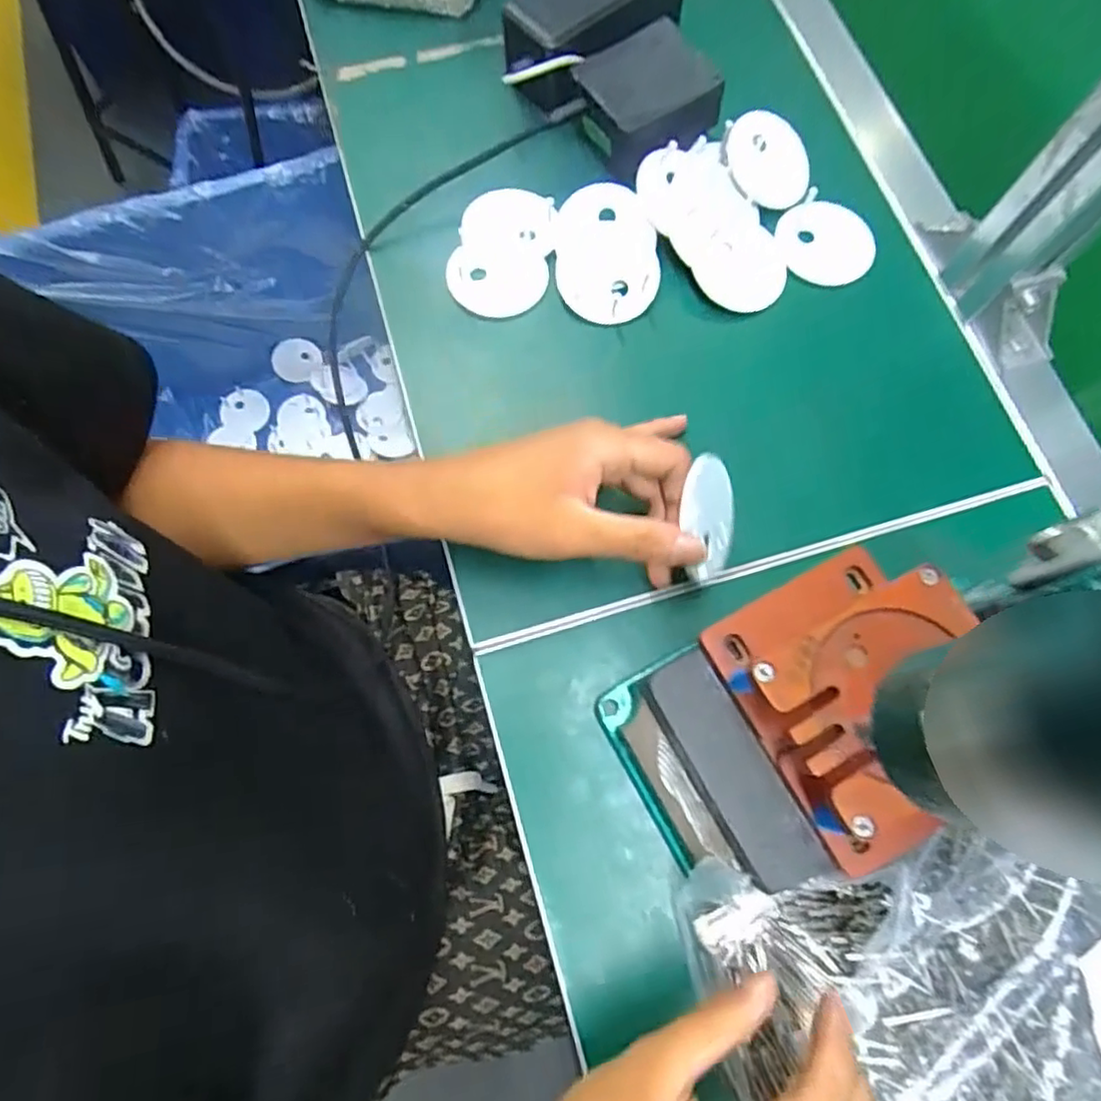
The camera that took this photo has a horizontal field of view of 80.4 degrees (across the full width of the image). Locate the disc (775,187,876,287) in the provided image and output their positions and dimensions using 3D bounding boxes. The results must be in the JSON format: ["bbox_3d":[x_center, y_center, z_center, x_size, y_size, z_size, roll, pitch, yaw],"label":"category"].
[{"bbox_3d":[0.177,-0.198,0.419,0.066,0.006,0.061,2,76,-8],"label":"disc"}]

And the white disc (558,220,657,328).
[{"bbox_3d":[0.035,-0.171,0.401,0.060,0.009,0.059,0,92,6],"label":"white disc"}]

